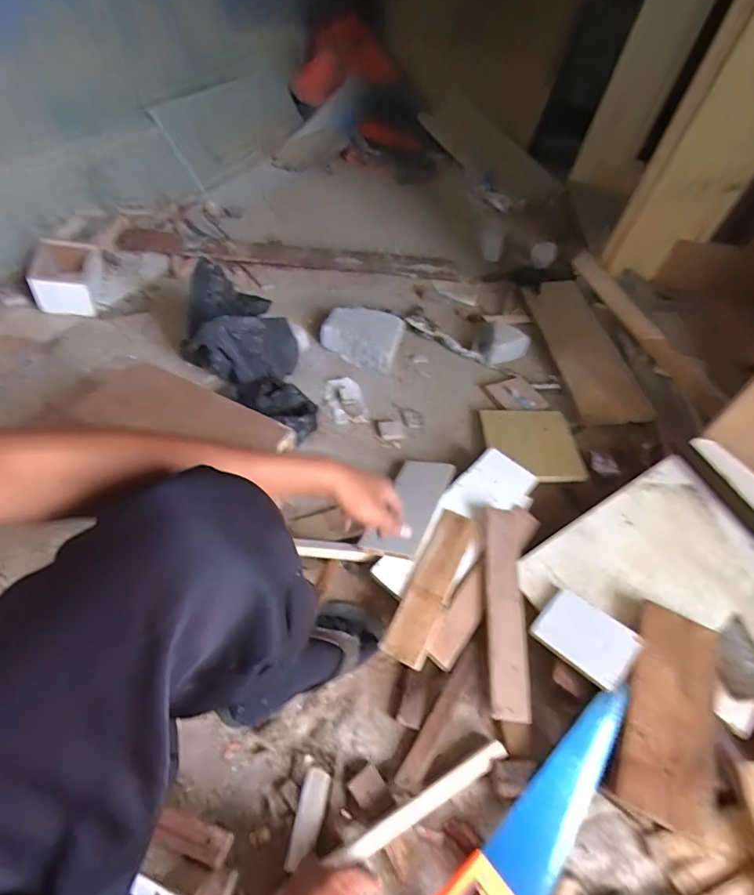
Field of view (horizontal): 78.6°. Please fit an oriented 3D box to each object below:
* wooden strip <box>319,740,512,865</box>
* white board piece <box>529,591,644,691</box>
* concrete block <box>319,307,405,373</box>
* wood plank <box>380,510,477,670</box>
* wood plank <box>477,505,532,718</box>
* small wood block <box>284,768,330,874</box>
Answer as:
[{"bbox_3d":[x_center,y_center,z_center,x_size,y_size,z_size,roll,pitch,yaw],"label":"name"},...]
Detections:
[{"bbox_3d":[0.064,0.476,0.615,0.259,0.017,0.024,-21,56,-20],"label":"wooden strip"},{"bbox_3d":[0.329,0.300,0.729,0.141,0.019,0.103,28,62,39],"label":"white board piece"},{"bbox_3d":[-0.041,-0.306,1.257,0.203,0.096,0.193,14,50,3],"label":"concrete block"},{"bbox_3d":[0.096,0.226,0.782,0.070,0.010,0.286,28,53,7],"label":"wood plank"},{"bbox_3d":[0.214,0.261,0.777,0.066,0.022,0.348,9,47,-2],"label":"wood plank"},{"bbox_3d":[-0.093,0.504,0.627,0.033,0.006,0.108,14,47,3],"label":"small wood block"}]

